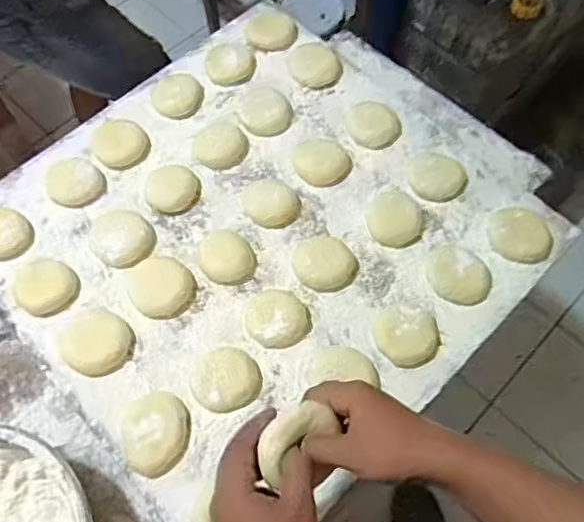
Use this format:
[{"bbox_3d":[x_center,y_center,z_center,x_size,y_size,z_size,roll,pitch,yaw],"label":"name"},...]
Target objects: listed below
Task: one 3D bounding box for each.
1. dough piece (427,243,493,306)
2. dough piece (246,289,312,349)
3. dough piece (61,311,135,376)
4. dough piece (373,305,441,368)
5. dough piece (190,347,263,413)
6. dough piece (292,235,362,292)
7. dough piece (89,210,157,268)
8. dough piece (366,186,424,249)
[{"bbox_3d":[0.196,0.013,0.668,0.068,0.023,0.078,-31,67,-12],"label":"dough piece"},{"bbox_3d":[-0.016,0.065,0.642,0.071,0.021,0.060,7,65,6],"label":"dough piece"},{"bbox_3d":[-0.212,0.091,0.628,0.059,0.033,0.069,35,70,17],"label":"dough piece"},{"bbox_3d":[0.133,0.083,0.645,0.071,0.016,0.068,-1,64,2],"label":"dough piece"},{"bbox_3d":[-0.071,0.125,0.615,0.071,0.020,0.068,-1,64,2],"label":"dough piece"},{"bbox_3d":[0.040,0.002,0.688,0.070,0.017,0.070,-1,64,2],"label":"dough piece"},{"bbox_3d":[-0.204,-0.028,0.687,0.070,0.025,0.066,-1,64,2],"label":"dough piece"},{"bbox_3d":[0.129,-0.058,0.720,0.068,0.016,0.083,-15,65,-5],"label":"dough piece"}]

